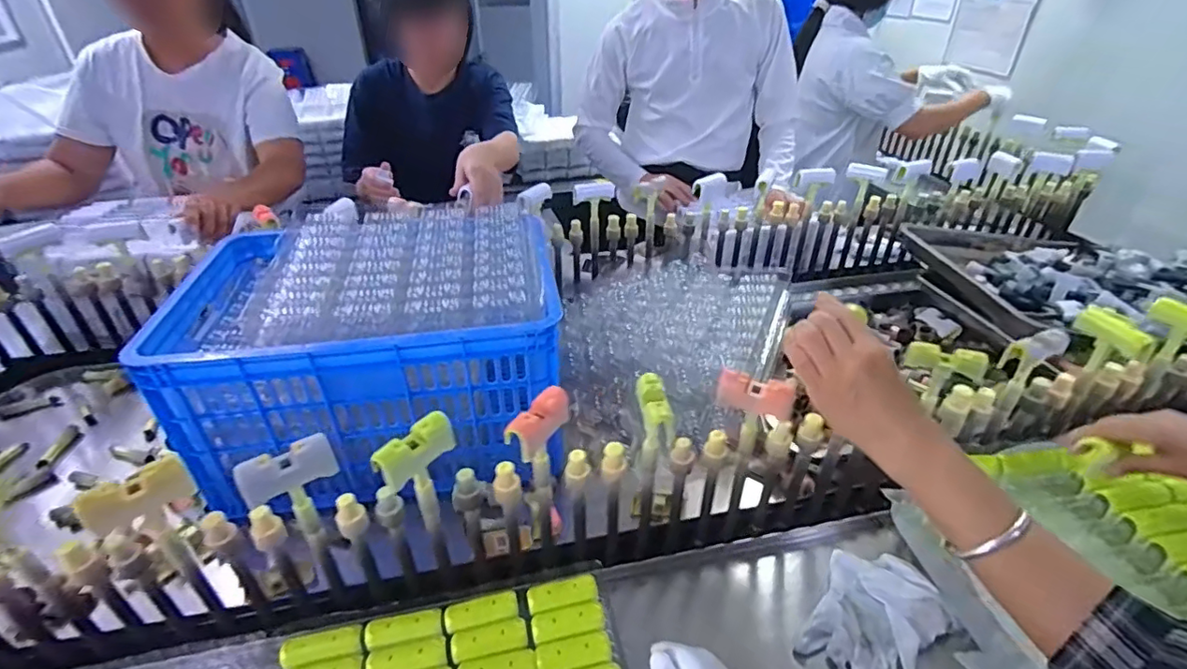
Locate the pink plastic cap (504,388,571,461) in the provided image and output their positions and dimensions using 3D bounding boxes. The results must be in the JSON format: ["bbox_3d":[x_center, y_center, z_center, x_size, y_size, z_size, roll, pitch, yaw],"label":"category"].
[{"bbox_3d":[-0.053,0.088,0.549,0.026,0.038,0.079,21,41,28],"label":"pink plastic cap"}]

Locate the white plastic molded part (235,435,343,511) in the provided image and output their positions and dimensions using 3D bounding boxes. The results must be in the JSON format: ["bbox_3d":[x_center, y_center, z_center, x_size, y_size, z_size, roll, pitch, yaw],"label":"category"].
[{"bbox_3d":[-0.274,0.120,0.498,0.076,0.038,0.019,-22,41,-27],"label":"white plastic molded part"}]

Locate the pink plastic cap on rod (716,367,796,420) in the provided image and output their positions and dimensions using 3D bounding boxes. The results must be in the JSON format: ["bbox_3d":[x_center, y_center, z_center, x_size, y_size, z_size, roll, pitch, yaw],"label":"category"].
[{"bbox_3d":[0.169,0.063,0.580,0.075,0.037,0.022,11,37,16],"label":"pink plastic cap on rod"}]

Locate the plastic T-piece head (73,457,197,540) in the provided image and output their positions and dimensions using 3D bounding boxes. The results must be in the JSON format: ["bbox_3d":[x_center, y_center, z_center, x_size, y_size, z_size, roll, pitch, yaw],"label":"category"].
[{"bbox_3d":[-0.388,0.136,0.475,0.015,0.046,0.074,25,43,31],"label":"plastic T-piece head"}]

